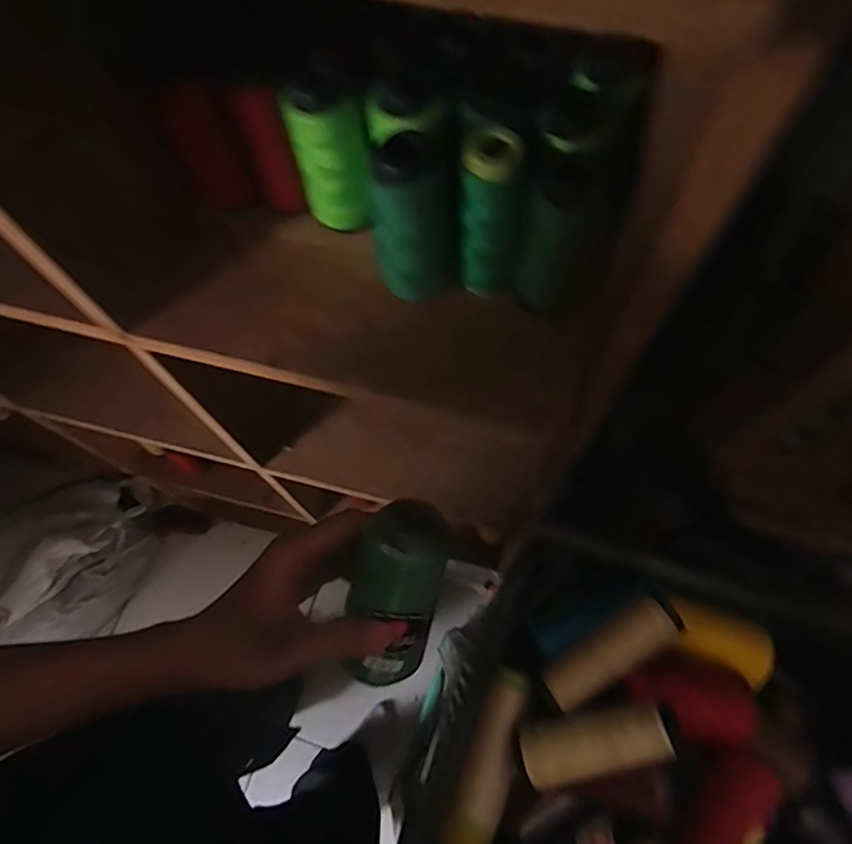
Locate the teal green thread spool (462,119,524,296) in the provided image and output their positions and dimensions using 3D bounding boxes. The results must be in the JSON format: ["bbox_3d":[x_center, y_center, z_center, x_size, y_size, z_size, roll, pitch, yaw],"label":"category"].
[{"bbox_3d":[0.040,-0.128,0.379,0.031,0.116,0.036,7,68,5],"label":"teal green thread spool"}]

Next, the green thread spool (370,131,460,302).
[{"bbox_3d":[-0.006,-0.124,0.373,0.053,0.104,0.040,-10,68,-2],"label":"green thread spool"}]

